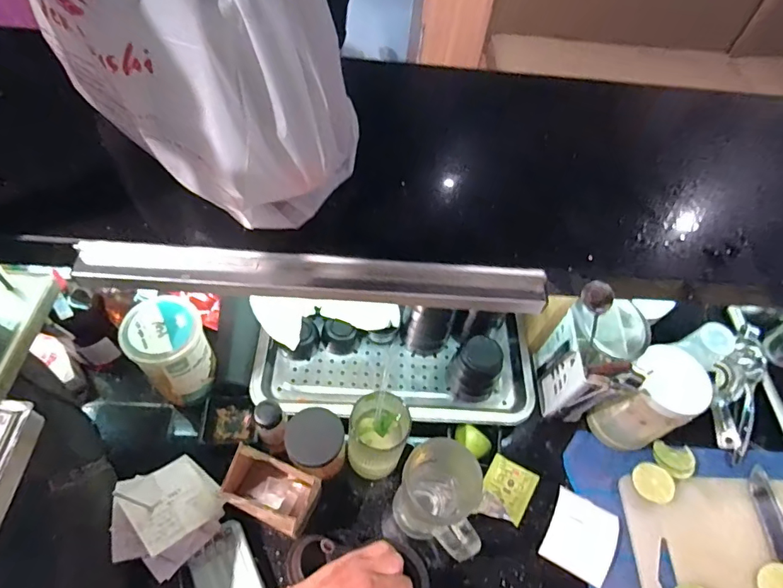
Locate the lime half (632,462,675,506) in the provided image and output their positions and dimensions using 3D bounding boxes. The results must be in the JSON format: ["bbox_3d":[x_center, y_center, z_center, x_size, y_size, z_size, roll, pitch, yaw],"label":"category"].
[{"bbox_3d":[0.349,0.252,0.634,0.051,0.018,0.049,2,58,-4],"label":"lime half"}]

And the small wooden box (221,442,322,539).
[{"bbox_3d":[-0.148,0.238,0.571,0.103,0.085,0.069,23,59,9],"label":"small wooden box"}]

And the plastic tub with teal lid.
[{"bbox_3d":[-0.277,0.075,0.611,0.091,0.132,0.090,36,62,17],"label":"plastic tub with teal lid"}]

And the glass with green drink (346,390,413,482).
[{"bbox_3d":[-0.018,0.175,0.584,0.070,0.108,0.074,10,57,1],"label":"glass with green drink"}]

